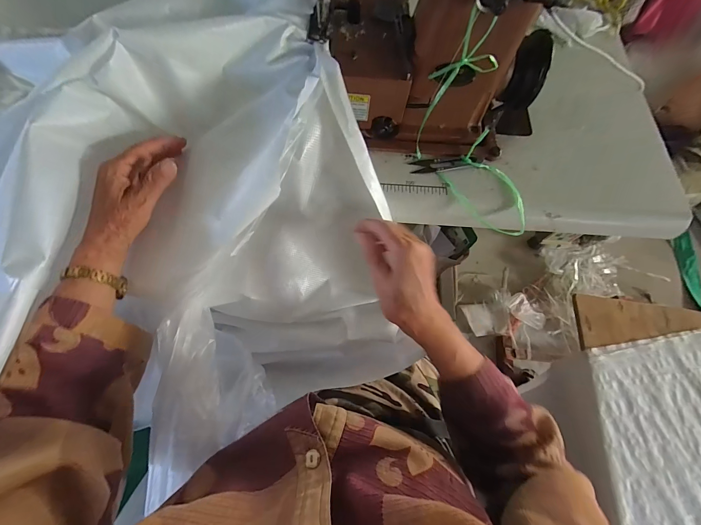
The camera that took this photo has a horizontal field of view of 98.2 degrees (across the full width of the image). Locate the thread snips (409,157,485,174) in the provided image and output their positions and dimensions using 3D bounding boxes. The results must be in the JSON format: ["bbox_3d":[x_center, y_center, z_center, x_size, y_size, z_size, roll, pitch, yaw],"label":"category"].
[{"bbox_3d":[0.134,-0.137,0.423,0.096,0.012,0.020,-2,70,-3],"label":"thread snips"}]

